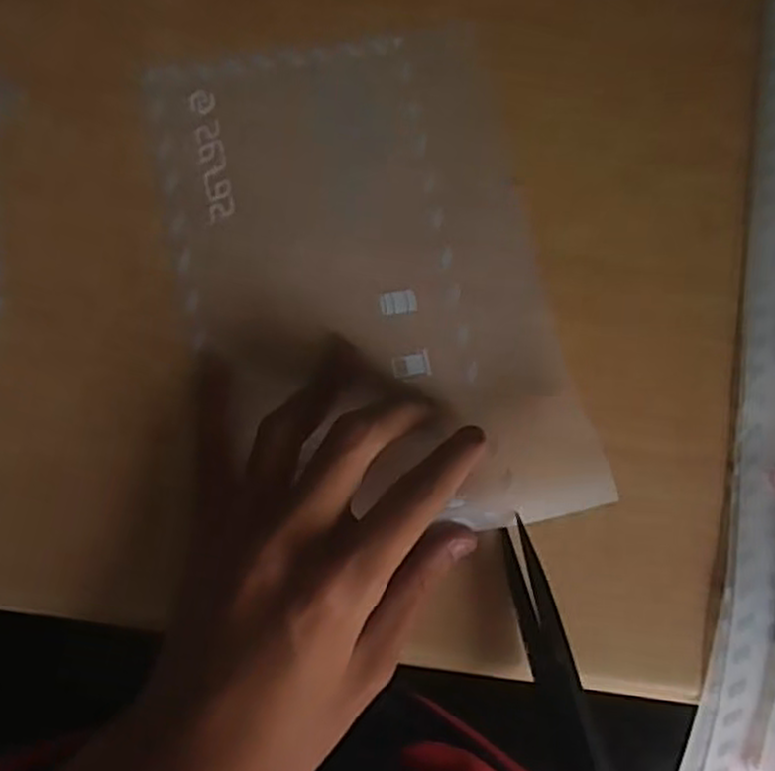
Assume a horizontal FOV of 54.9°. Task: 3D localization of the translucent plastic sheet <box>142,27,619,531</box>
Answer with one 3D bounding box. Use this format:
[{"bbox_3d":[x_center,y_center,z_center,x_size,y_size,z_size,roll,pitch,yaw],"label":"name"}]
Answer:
[{"bbox_3d":[-0.008,-0.041,0.286,0.135,0.017,0.197,-12,83,-6],"label":"translucent plastic sheet"}]

